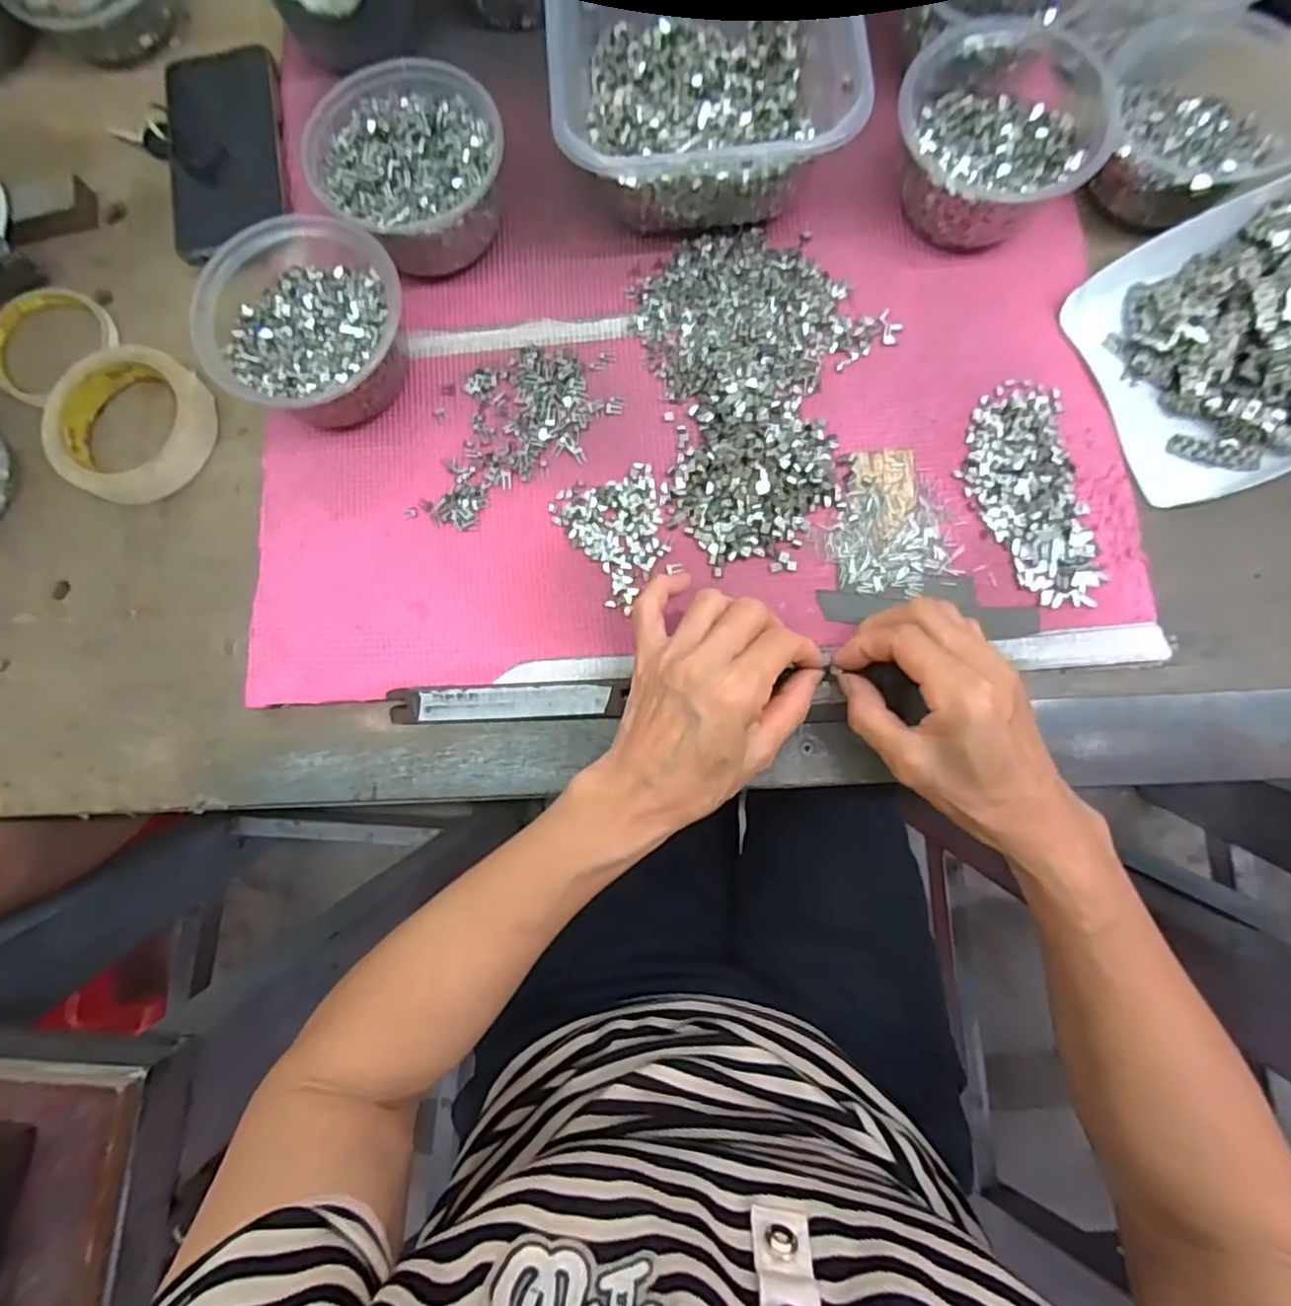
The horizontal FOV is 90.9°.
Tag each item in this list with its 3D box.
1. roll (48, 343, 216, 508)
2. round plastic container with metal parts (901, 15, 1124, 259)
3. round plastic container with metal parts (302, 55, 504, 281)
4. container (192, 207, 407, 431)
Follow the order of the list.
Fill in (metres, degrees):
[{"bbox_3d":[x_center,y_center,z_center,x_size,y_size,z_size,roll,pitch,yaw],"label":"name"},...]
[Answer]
[{"bbox_3d":[-0.334,-0.148,0.410,0.095,0.021,0.098,0,80,3],"label":"roll"},{"bbox_3d":[0.214,-0.313,0.382,0.116,0.056,0.131,36,83,8],"label":"round plastic container with metal parts"},{"bbox_3d":[-0.142,-0.297,0.397,0.108,0.055,0.113,0,80,3],"label":"round plastic container with metal parts"},{"bbox_3d":[-0.198,-0.193,0.381,0.116,0.055,0.109,0,80,3],"label":"container"}]

